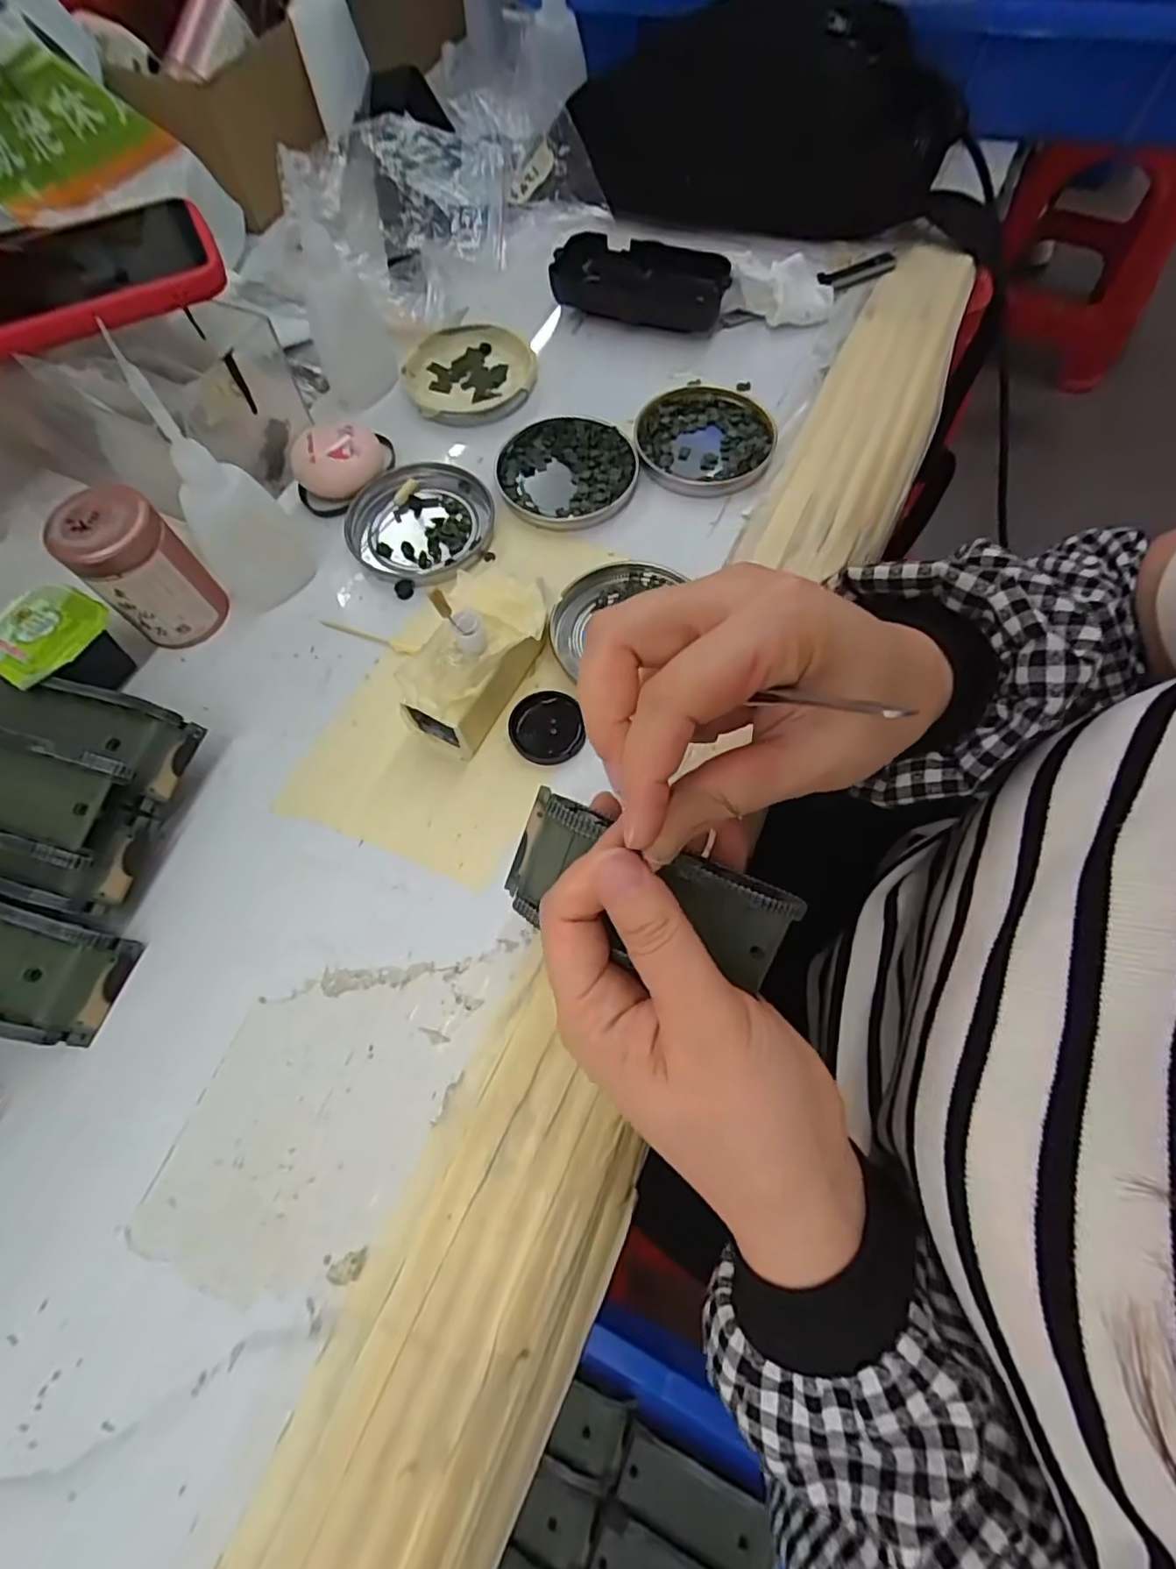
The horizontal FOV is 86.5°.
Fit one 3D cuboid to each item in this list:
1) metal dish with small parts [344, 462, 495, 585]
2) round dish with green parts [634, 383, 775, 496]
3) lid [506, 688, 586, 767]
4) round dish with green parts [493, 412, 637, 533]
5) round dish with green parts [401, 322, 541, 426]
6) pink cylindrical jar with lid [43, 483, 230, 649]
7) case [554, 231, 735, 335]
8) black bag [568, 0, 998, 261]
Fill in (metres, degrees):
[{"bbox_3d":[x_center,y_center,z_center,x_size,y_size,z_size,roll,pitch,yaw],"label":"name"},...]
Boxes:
[{"bbox_3d":[-0.092,-0.144,0.344,0.075,0.008,0.079,-1,68,2],"label":"metal dish with small parts"},{"bbox_3d":[0.069,-0.206,0.362,0.076,0.010,0.089,14,69,7],"label":"round dish with green parts"},{"bbox_3d":[-0.019,-0.027,0.294,0.034,0.005,0.035,-1,68,2],"label":"lid"},{"bbox_3d":[-0.012,-0.177,0.354,0.077,0.009,0.076,-1,68,2],"label":"round dish with green parts"},{"bbox_3d":[-0.073,-0.255,0.389,0.078,0.014,0.074,-1,68,2],"label":"round dish with green parts"},{"bbox_3d":[-0.211,-0.101,0.299,0.037,0.067,0.044,42,75,16],"label":"pink cylindrical jar with lid"},{"bbox_3d":[0.033,-0.325,0.403,0.110,0.023,0.046,14,69,7],"label":"case"},{"bbox_3d":[0.139,-0.435,0.398,0.261,0.090,0.108,23,71,11],"label":"black bag"}]

